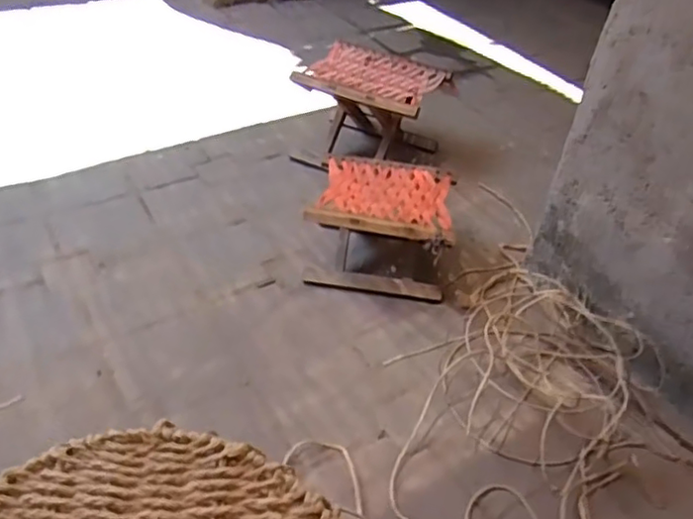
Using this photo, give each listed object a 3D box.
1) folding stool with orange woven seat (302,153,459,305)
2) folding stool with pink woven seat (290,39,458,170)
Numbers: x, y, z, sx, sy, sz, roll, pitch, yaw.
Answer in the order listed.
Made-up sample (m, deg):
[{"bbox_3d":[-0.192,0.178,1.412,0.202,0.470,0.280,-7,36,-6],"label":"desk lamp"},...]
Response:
[{"bbox_3d":[0.077,-0.061,1.287,0.267,0.183,0.231,12,41,8],"label":"folding stool with orange woven seat"},{"bbox_3d":[0.061,-0.355,1.582,0.309,0.237,0.276,19,42,15],"label":"folding stool with pink woven seat"}]

